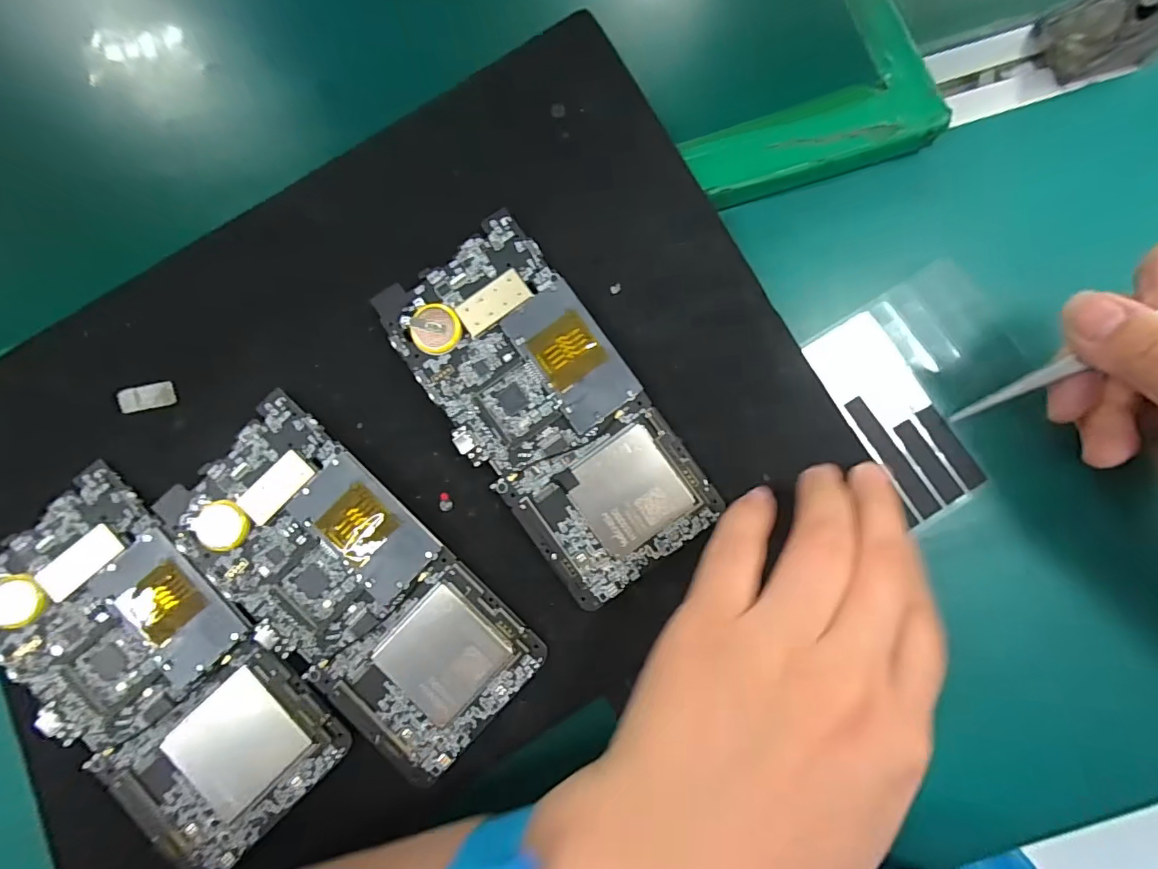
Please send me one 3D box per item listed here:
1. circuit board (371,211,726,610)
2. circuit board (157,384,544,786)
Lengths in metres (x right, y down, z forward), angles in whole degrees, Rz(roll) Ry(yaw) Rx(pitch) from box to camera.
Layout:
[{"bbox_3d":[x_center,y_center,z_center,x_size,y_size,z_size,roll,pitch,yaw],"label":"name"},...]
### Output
[{"bbox_3d":[-0.012,-0.010,0.211,0.071,0.012,0.148,-36,81,-3],"label":"circuit board"},{"bbox_3d":[-0.090,0.062,0.204,0.151,0.010,0.071,43,85,8],"label":"circuit board"}]

